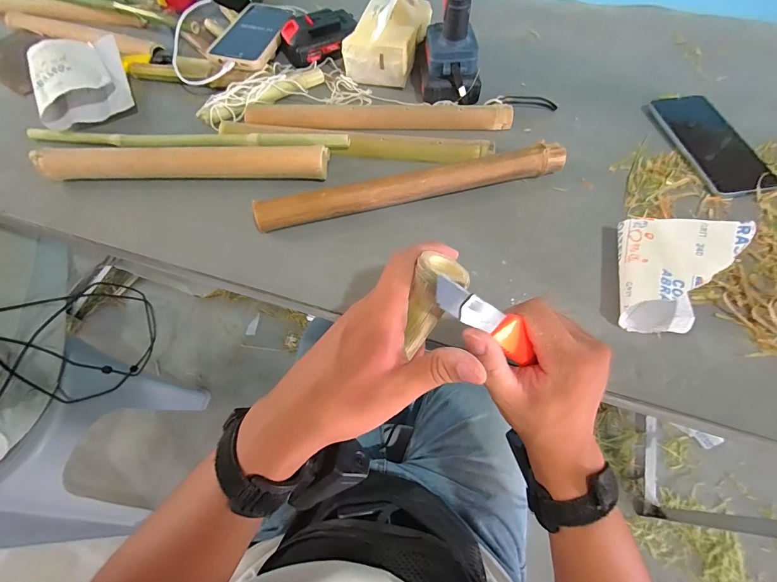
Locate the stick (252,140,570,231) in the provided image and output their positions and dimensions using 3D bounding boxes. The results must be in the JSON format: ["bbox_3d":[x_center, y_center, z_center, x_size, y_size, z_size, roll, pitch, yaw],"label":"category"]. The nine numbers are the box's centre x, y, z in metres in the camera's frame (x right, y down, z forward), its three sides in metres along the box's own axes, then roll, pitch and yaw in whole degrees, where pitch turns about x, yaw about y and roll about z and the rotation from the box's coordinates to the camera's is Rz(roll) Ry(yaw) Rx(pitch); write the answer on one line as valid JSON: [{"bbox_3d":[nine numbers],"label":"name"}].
[{"bbox_3d":[0.026,-0.112,0.389,0.331,0.035,0.024,-12,62,-5],"label":"stick"}]

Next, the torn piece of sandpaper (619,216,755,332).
[{"bbox_3d":[0.253,-0.017,0.316,0.079,0.057,0.100,14,63,9],"label":"torn piece of sandpaper"}]

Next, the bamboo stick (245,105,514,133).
[{"bbox_3d":[-0.013,-0.223,0.461,0.331,0.027,0.025,2,62,3],"label":"bamboo stick"}]

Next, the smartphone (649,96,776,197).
[{"bbox_3d":[0.379,-0.176,0.421,0.067,0.014,0.155,-8,62,-2],"label":"smartphone"}]

